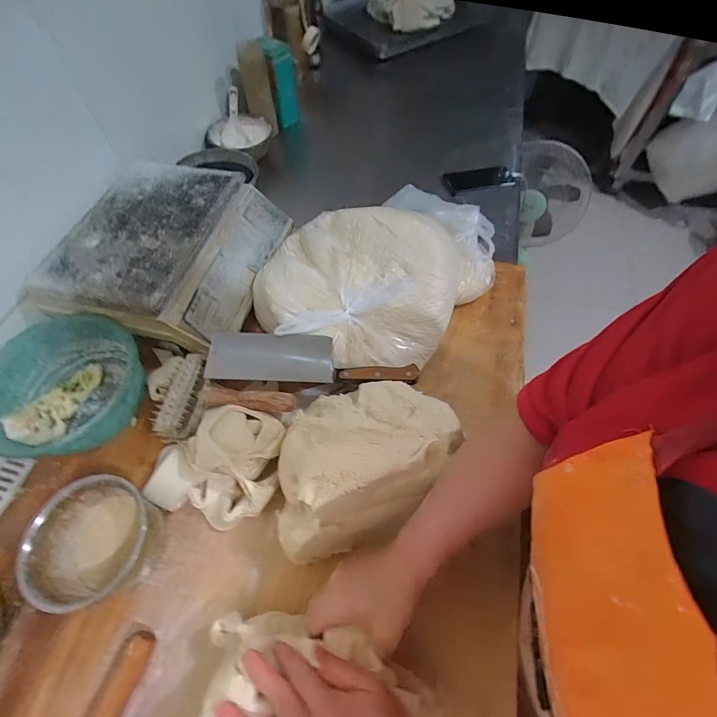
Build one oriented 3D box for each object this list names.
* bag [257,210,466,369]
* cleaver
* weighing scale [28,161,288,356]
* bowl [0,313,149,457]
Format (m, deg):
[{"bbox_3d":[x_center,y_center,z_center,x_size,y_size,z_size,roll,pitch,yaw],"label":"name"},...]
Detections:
[{"bbox_3d":[0.003,-0.122,0.576,0.322,0.111,0.258,17,61,10],"label":"bag"},{"bbox_3d":[-0.065,0.001,0.534,0.291,0.029,0.072,1,60,1],"label":"cleaver"},{"bbox_3d":[-0.321,-0.187,0.625,0.311,0.101,0.311,14,61,8],"label":"weighing scale"},{"bbox_3d":[-0.421,0.042,0.531,0.184,0.081,0.199,0,60,0],"label":"bowl"}]

